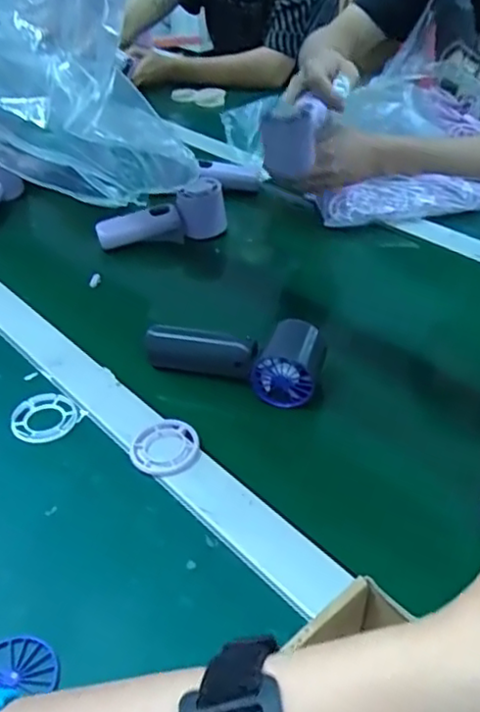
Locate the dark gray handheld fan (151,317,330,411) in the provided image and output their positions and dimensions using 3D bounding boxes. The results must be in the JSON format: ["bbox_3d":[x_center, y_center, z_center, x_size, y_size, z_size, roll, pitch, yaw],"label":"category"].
[{"bbox_3d":[0.001,-0.006,0.579,0.150,0.043,0.066,17,43,22],"label":"dark gray handheld fan"}]

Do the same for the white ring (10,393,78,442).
[{"bbox_3d":[-0.160,0.050,0.534,0.054,0.011,0.054,-1,39,1],"label":"white ring"}]

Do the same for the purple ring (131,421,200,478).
[{"bbox_3d":[-0.058,0.071,0.505,0.053,0.010,0.048,-24,44,-25],"label":"purple ring"}]

